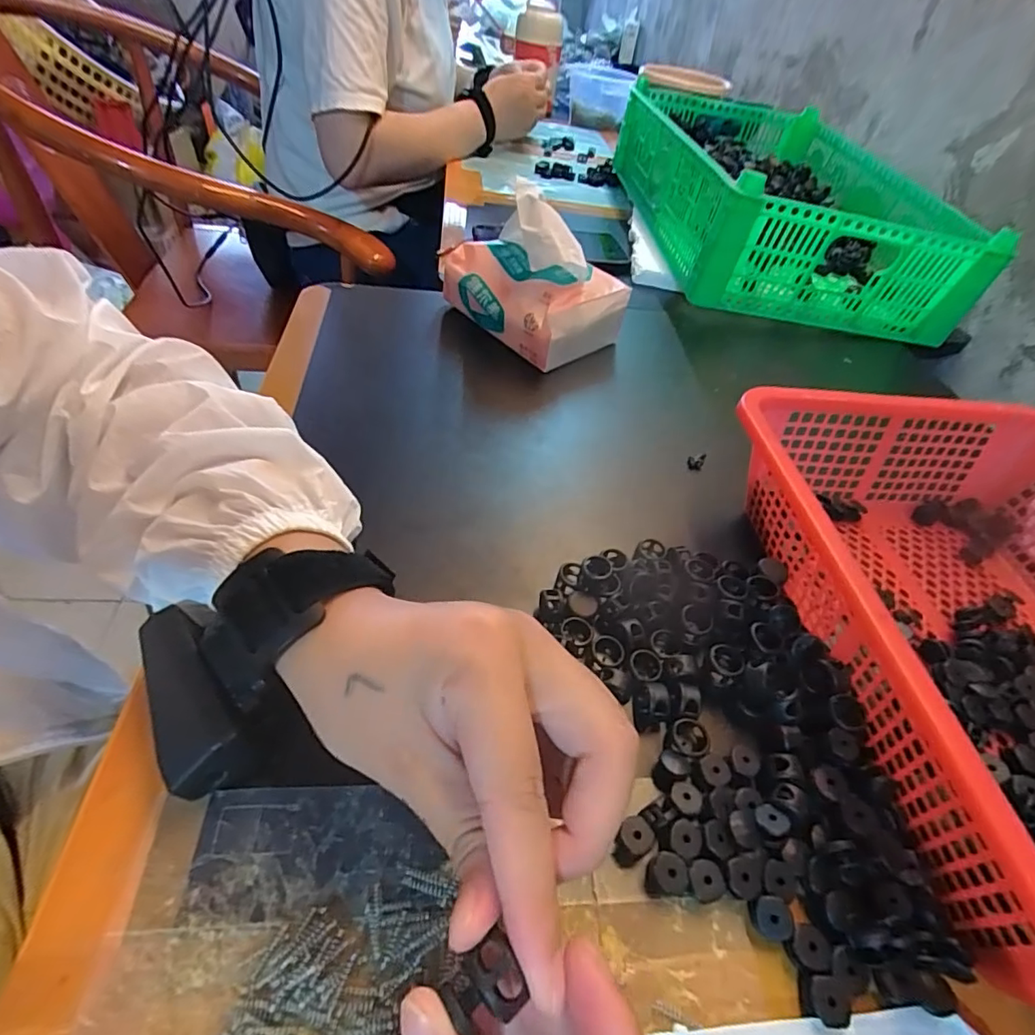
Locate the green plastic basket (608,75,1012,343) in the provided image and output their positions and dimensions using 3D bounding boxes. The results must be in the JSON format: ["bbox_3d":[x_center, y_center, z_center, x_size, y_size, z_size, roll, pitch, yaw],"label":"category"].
[{"bbox_3d":[0.312,-0.402,0.665,0.299,0.113,0.474,1,48,-8],"label":"green plastic basket"}]

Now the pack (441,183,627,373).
[{"bbox_3d":[0.012,-0.204,0.444,0.139,0.102,0.093,37,53,23],"label":"pack"}]

